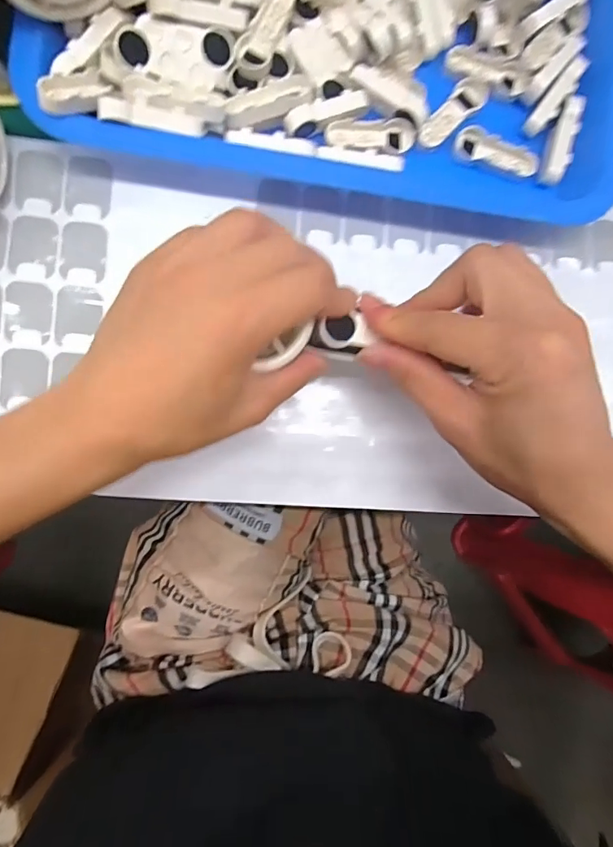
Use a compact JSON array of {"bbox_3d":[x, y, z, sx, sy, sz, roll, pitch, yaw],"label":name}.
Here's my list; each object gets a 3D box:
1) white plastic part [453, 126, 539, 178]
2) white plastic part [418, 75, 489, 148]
[{"bbox_3d":[0.113,-0.159,0.279,0.050,0.009,0.017,22,86,-5],"label":"white plastic part"},{"bbox_3d":[0.087,-0.183,0.278,0.018,0.008,0.051,42,85,-4],"label":"white plastic part"}]

